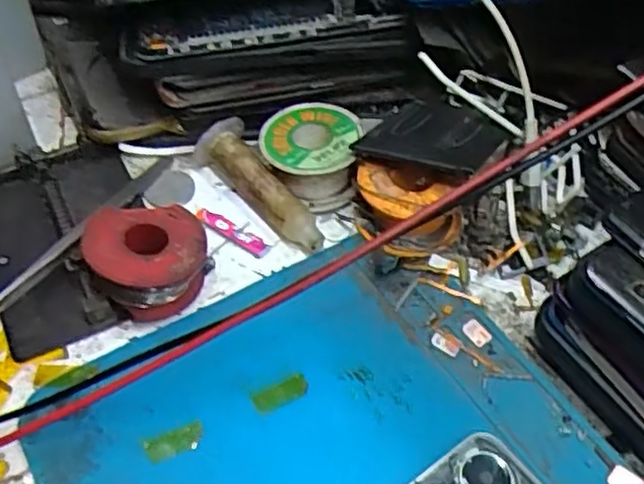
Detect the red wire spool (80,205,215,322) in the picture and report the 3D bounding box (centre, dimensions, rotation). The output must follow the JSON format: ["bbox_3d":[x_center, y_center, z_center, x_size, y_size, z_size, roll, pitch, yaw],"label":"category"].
[{"bbox_3d":[-0.080,0.008,0.313,0.052,0.028,0.045,3,46,-15],"label":"red wire spool"}]

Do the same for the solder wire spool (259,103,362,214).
[{"bbox_3d":[-0.007,-0.047,0.366,0.050,0.028,0.053,0,52,0],"label":"solder wire spool"}]

